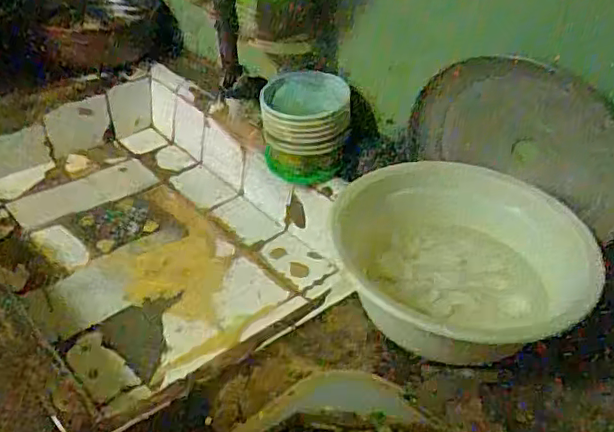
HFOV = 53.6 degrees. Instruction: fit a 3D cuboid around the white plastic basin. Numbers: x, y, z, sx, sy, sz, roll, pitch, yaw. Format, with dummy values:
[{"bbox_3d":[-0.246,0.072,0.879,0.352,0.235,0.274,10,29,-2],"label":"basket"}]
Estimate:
[{"bbox_3d":[0.148,0.037,0.621,0.254,0.085,0.266,3,38,-2],"label":"white plastic basin"}]

